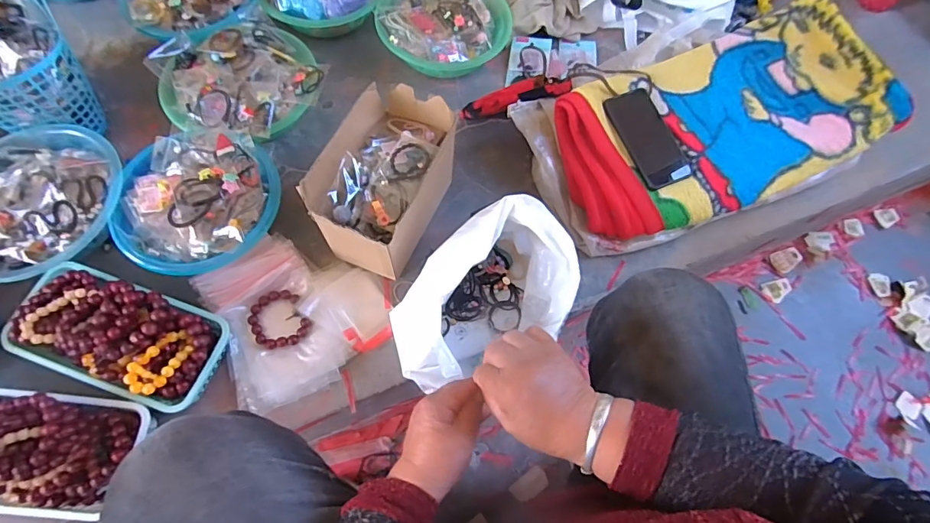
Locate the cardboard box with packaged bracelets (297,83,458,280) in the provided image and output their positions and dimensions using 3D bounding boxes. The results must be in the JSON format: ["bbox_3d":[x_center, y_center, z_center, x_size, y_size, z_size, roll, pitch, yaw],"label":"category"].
[{"bbox_3d":[-0.108,-0.106,0.645,0.124,0.164,0.212,24,68,7],"label":"cardboard box with packaged bracelets"}]

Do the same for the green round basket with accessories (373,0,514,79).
[{"bbox_3d":[-0.048,-0.435,0.852,0.230,0.081,0.214,1,67,-3],"label":"green round basket with accessories"}]

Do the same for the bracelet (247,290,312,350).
[{"bbox_3d":[-0.263,0.083,0.646,0.073,0.014,0.079,1,67,-3],"label":"bracelet"}]

